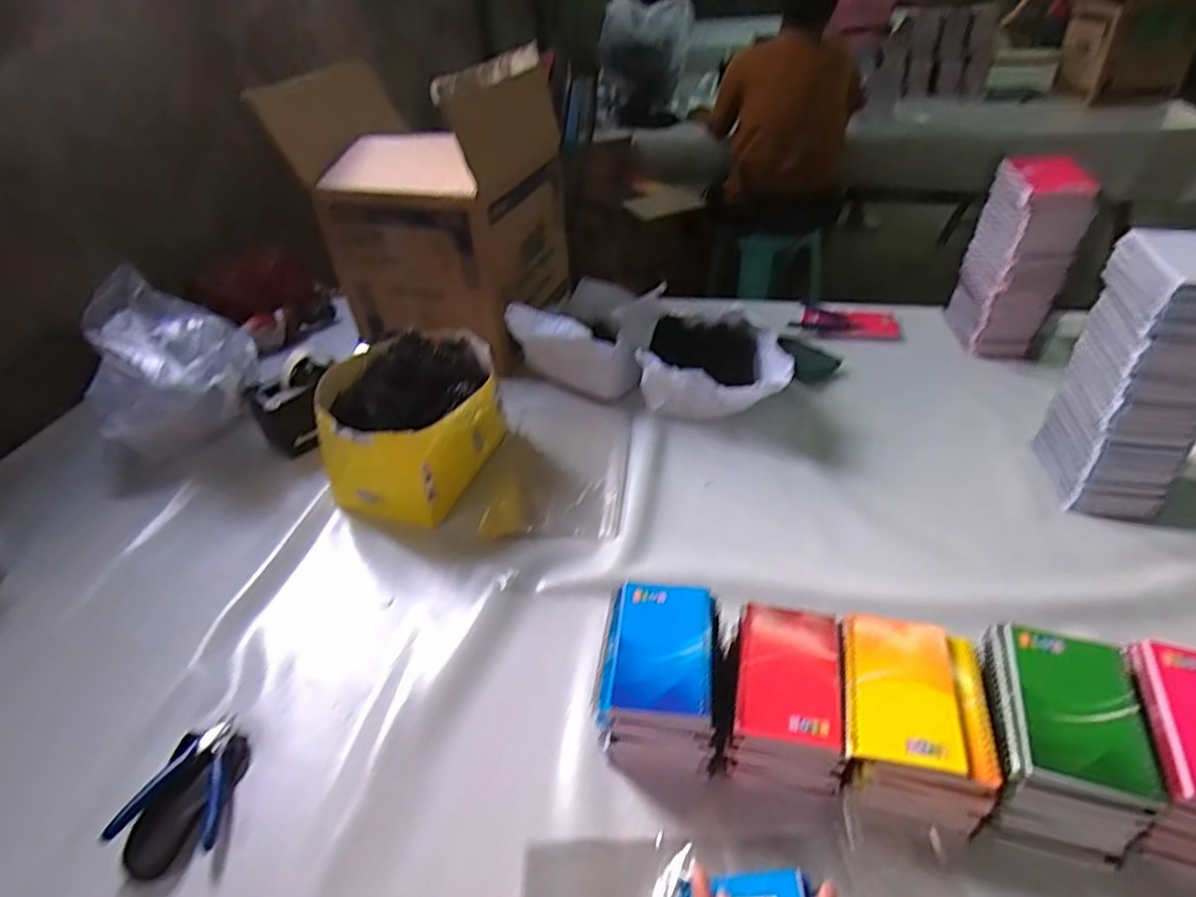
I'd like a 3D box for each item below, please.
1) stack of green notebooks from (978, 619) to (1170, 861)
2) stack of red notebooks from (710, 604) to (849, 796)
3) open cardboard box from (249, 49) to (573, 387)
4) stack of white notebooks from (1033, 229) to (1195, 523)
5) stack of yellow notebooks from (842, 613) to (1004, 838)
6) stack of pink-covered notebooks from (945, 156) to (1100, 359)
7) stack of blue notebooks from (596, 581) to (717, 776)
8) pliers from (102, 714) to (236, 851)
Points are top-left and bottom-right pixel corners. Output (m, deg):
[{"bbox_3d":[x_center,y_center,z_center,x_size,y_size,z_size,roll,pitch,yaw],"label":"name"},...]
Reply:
[{"bbox_3d":[0.364,0.233,0.529,0.103,0.095,0.145,8,42,15],"label":"stack of green notebooks"},{"bbox_3d":[0.164,0.219,0.585,0.094,0.072,0.139,6,41,13],"label":"stack of red notebooks"},{"bbox_3d":[-0.265,-0.409,1.087,0.334,0.369,0.317,12,41,20],"label":"open cardboard box"},{"bbox_3d":[0.590,-0.073,0.716,0.100,0.281,0.144,2,40,7],"label":"stack of white notebooks"},{"bbox_3d":[0.260,0.230,0.555,0.108,0.077,0.155,7,41,13],"label":"stack of yellow notebooks"},{"bbox_3d":[0.604,-0.270,0.955,0.093,0.270,0.124,2,40,8],"label":"stack of pink-covered notebooks"},{"bbox_3d":[0.056,0.204,0.597,0.104,0.080,0.144,2,40,8],"label":"stack of blue notebooks"},{"bbox_3d":[-0.360,0.289,0.577,0.082,0.009,0.113,8,35,-9],"label":"pliers"}]

